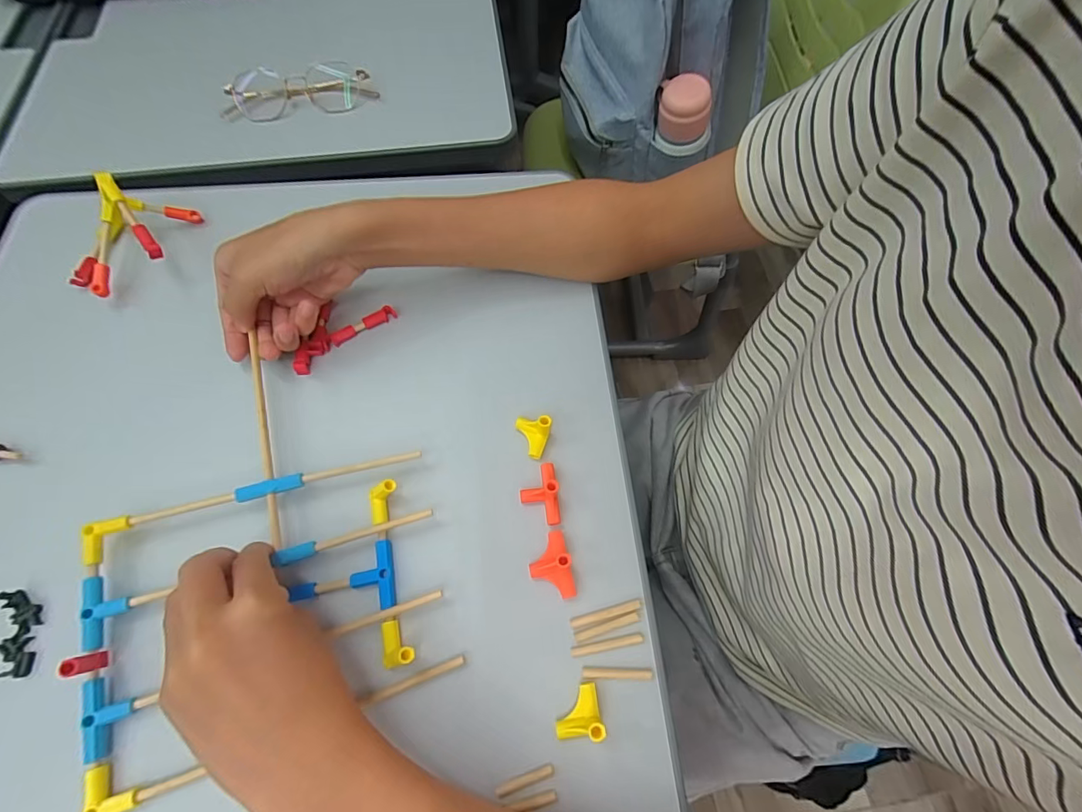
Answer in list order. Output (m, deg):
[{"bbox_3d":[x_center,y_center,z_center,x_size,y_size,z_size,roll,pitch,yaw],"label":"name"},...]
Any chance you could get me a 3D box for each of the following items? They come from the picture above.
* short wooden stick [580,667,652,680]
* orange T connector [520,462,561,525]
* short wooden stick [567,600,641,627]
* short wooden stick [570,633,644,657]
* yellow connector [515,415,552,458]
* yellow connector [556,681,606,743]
[{"bbox_3d":[0.046,0.161,0.284,0.042,0.004,0.006,2,66,0],"label":"short wooden stick"},{"bbox_3d":[-0.001,0.057,0.318,0.025,0.023,0.042,-6,66,-3],"label":"orange T connector"},{"bbox_3d":[0.041,0.131,0.297,0.046,0.004,0.006,-13,67,-6],"label":"short wooden stick"},{"bbox_3d":[0.041,0.147,0.290,0.046,0.004,0.006,-10,67,-5],"label":"short wooden stick"},{"bbox_3d":[-0.006,0.022,0.340,0.025,0.014,0.028,4,66,1],"label":"yellow connector"},{"bbox_3d":[0.021,0.172,0.266,0.025,0.023,0.025,-5,66,-3],"label":"yellow connector"}]

